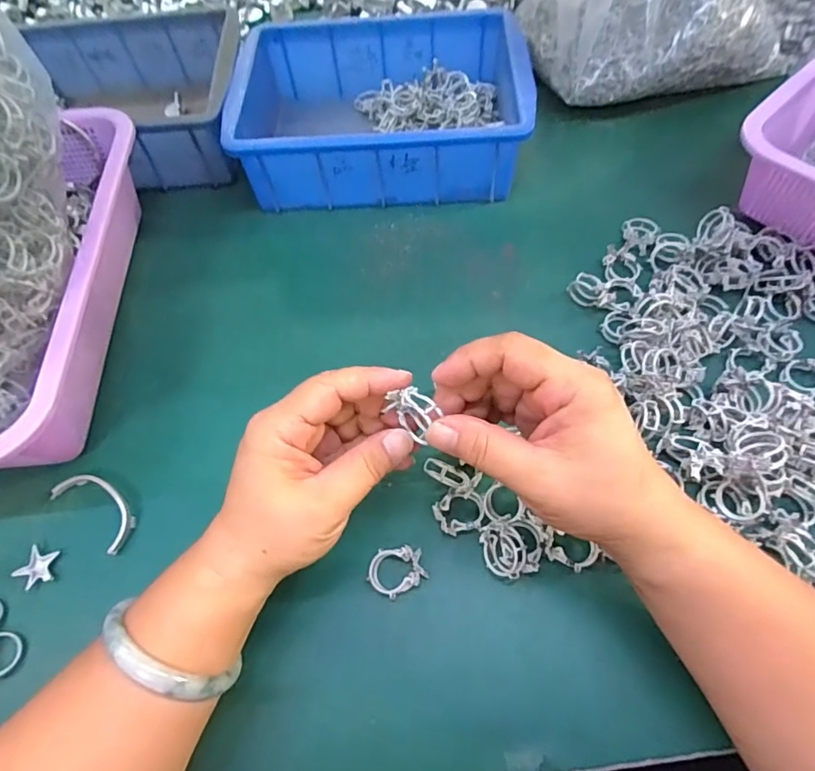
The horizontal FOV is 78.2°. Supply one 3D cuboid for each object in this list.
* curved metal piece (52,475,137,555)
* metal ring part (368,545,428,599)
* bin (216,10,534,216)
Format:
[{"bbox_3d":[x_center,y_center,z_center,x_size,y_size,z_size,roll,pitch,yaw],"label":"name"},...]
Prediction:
[{"bbox_3d":[-0.196,0.077,0.317,0.064,0.007,0.027,32,68,18],"label":"curved metal piece"},{"bbox_3d":[-0.006,0.106,0.287,0.033,0.011,0.025,-14,63,-5],"label":"metal ring part"},{"bbox_3d":[-0.023,-0.247,0.445,0.245,0.066,0.170,-1,62,2],"label":"bin"}]

